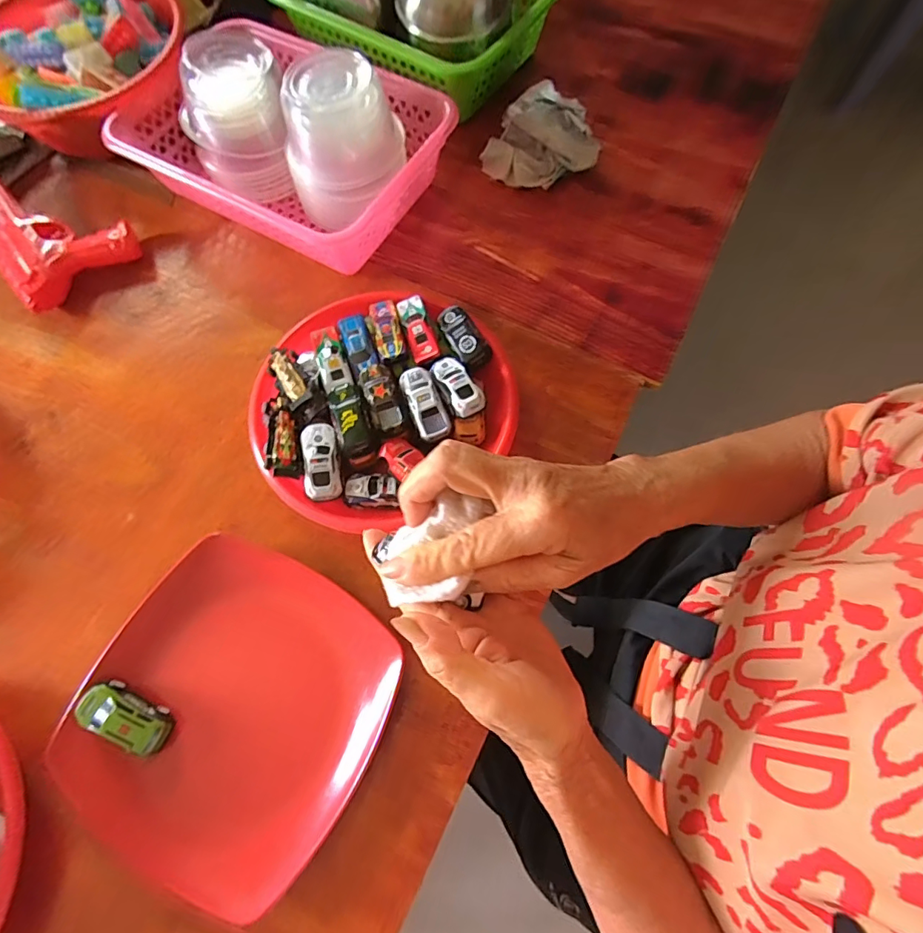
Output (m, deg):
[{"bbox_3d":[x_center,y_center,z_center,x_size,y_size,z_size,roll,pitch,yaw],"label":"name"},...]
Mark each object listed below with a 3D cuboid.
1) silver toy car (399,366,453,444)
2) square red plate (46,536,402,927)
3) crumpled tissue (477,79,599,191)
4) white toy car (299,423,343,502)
[{"bbox_3d":[-0.031,-0.054,0.410,0.028,0.013,0.064,-22,71,-6],"label":"silver toy car"},{"bbox_3d":[-0.165,0.173,0.356,0.204,0.027,0.205,24,73,10],"label":"square red plate"},{"bbox_3d":[0.088,-0.348,0.523,0.114,0.052,0.088,23,73,10],"label":"crumpled tissue"},{"bbox_3d":[-0.115,-0.005,0.398,0.028,0.015,0.064,-12,70,-3],"label":"white toy car"}]

